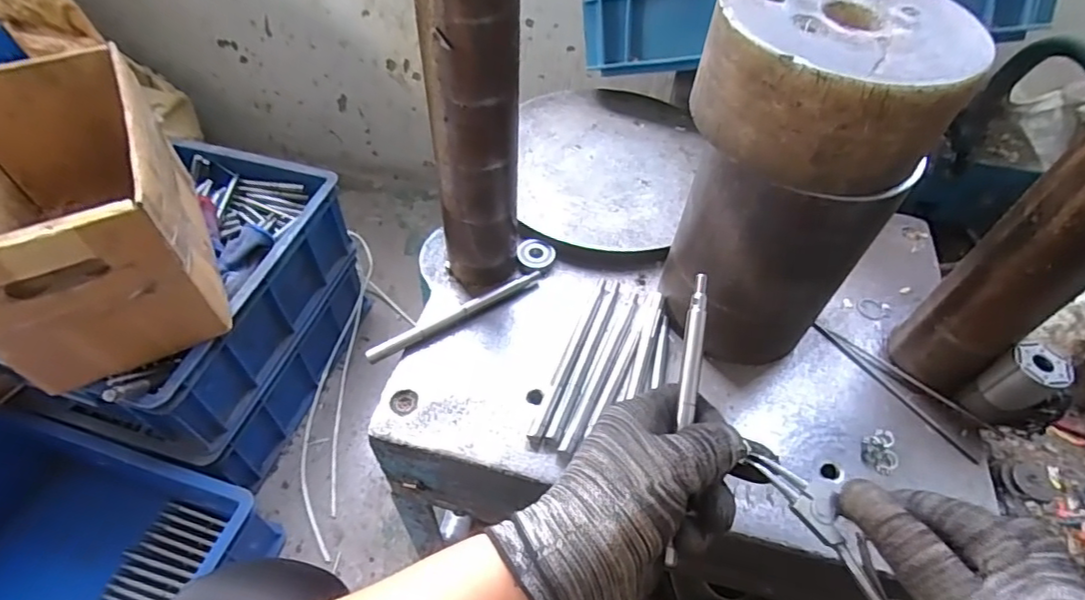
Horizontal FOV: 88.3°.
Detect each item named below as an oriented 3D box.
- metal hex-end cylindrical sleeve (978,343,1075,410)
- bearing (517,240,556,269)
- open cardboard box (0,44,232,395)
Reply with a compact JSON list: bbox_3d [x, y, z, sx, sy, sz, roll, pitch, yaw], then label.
[{"bbox_3d":[0.355,0.058,0.412,0.030,0.044,0.036,-27,58,-22],"label":"metal hex-end cylindrical sleeve"},{"bbox_3d":[-0.005,-0.043,0.520,0.034,0.007,0.033,2,52,-2],"label":"bearing"},{"bbox_3d":[-0.511,-0.103,0.624,0.197,0.194,0.317,-22,56,-20],"label":"open cardboard box"}]

